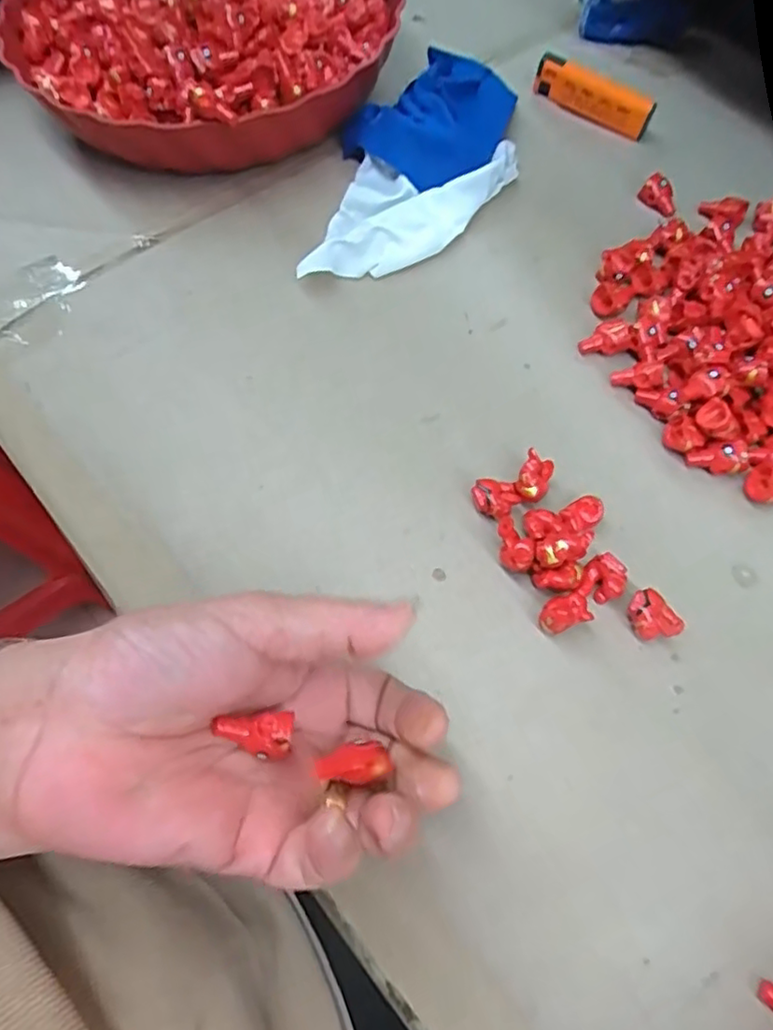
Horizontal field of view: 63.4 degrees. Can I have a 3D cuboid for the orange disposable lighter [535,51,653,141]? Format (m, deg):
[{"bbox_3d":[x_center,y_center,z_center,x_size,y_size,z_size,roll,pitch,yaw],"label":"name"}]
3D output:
[{"bbox_3d":[0.134,-0.272,0.408,0.078,0.027,0.014,32,71,14],"label":"orange disposable lighter"}]

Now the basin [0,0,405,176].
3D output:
[{"bbox_3d":[-0.105,-0.307,0.390,0.232,0.058,0.215,0,65,0],"label":"basin"}]

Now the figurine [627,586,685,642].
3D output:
[{"bbox_3d":[0.112,0.042,0.263,0.022,0.013,0.019,-9,66,-4],"label":"figurine"}]

